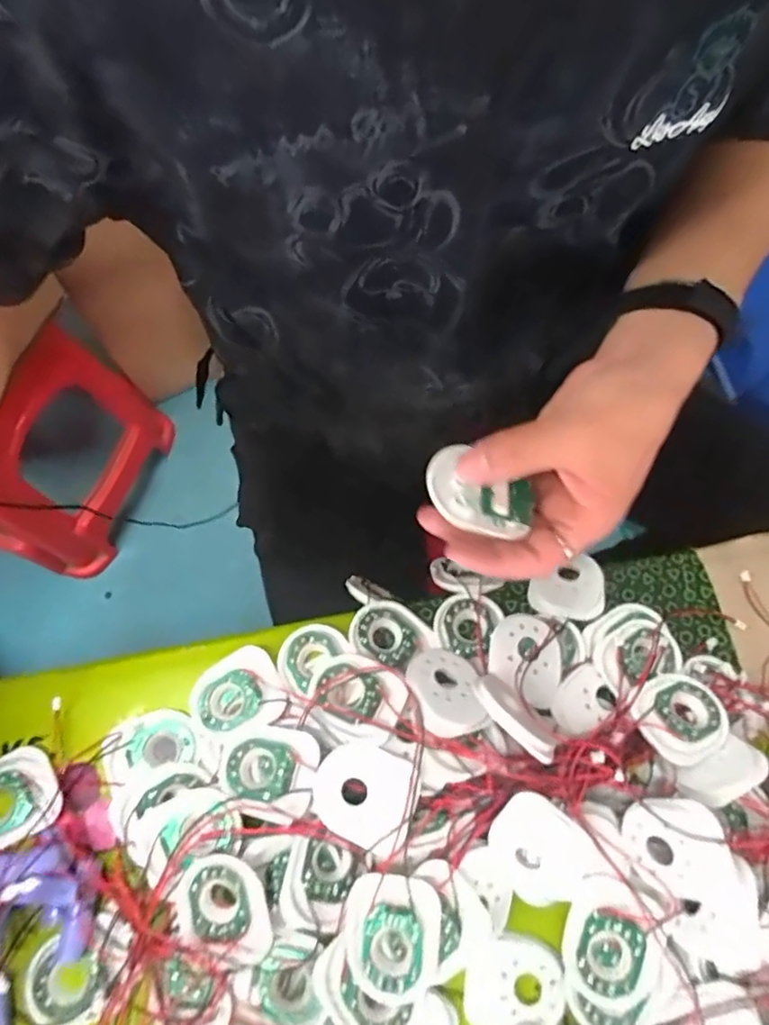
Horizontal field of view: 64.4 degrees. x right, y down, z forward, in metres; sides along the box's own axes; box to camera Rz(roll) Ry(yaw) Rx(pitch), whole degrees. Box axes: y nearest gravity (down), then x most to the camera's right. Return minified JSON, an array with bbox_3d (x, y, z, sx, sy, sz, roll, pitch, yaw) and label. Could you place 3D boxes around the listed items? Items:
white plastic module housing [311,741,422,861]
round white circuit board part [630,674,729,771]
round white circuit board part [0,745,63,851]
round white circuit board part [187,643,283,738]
[{"bbox_3d":[-0.011,0.158,0.344,0.057,0.009,0.050,20,70,16],"label":"white plastic module housing"},{"bbox_3d":[0.174,0.119,0.358,0.053,0.011,0.050,5,51,-7],"label":"round white circuit board part"},{"bbox_3d":[-0.225,0.170,0.363,0.055,0.010,0.051,0,72,-1],"label":"round white circuit board part"},{"bbox_3d":[-0.094,0.112,0.379,0.054,0.014,0.048,-24,75,-9],"label":"round white circuit board part"}]

